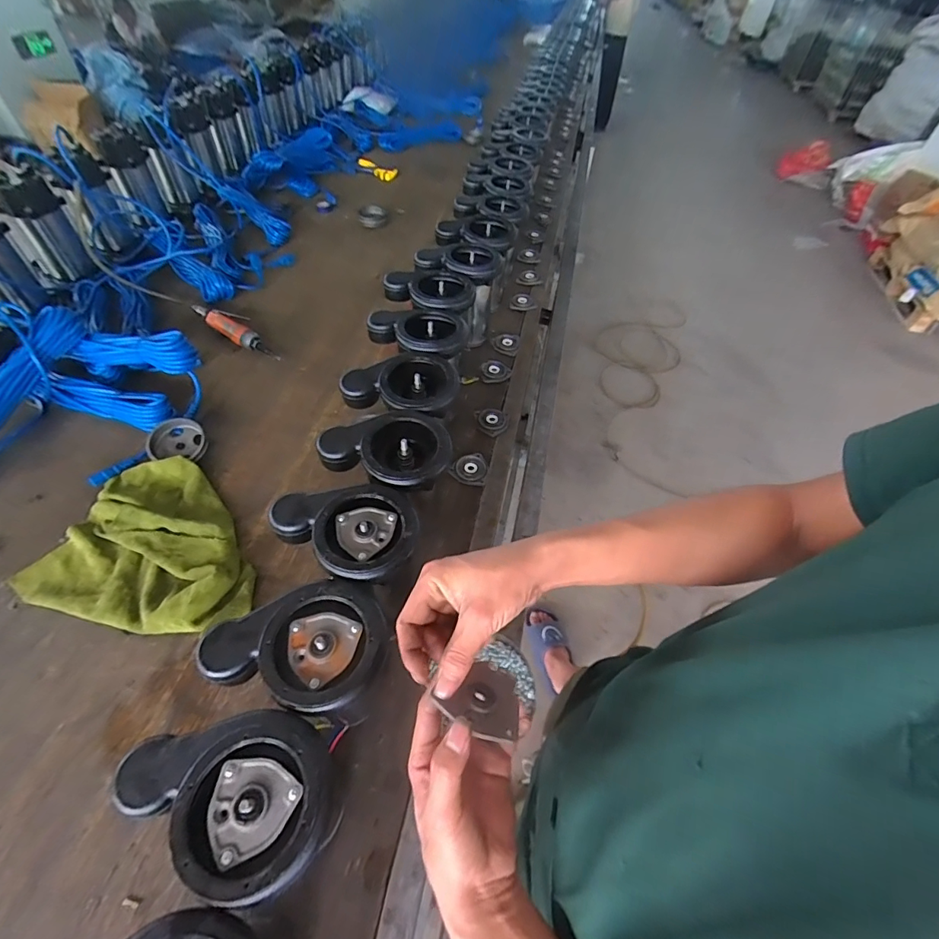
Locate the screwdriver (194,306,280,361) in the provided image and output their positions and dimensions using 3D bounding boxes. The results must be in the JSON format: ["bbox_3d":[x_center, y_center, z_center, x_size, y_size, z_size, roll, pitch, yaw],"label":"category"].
[{"bbox_3d":[-0.501,-0.300,0.964,0.275,0.032,0.052,30,56,18],"label":"screwdriver"}]

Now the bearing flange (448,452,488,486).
[{"bbox_3d":[0.000,-0.002,0.782,0.062,0.014,0.065,2,52,-3],"label":"bearing flange"}]

